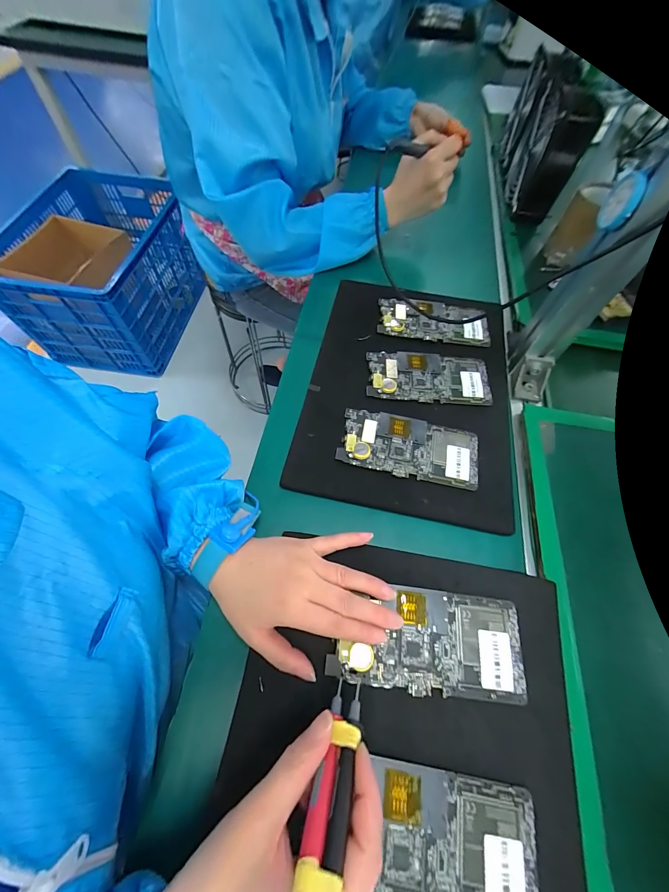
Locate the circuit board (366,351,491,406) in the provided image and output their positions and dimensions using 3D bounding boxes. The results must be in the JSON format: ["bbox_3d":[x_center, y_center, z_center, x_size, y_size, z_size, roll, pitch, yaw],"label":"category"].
[{"bbox_3d":[0.122,-0.088,0.413,0.155,0.010,0.071,4,63,0],"label":"circuit board"}]

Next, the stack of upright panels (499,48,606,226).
[{"bbox_3d":[0.356,-0.525,0.562,0.066,0.137,0.229,9,63,2],"label":"stack of upright panels"}]

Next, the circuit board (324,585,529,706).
[{"bbox_3d":[0.077,0.156,0.262,0.153,0.009,0.072,7,60,1],"label":"circuit board"}]

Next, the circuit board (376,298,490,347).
[{"bbox_3d":[0.139,-0.178,0.456,0.151,0.014,0.071,6,63,1],"label":"circuit board"}]

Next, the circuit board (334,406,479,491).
[{"bbox_3d":[0.086,0.001,0.365,0.154,0.008,0.071,12,64,4],"label":"circuit board"}]

